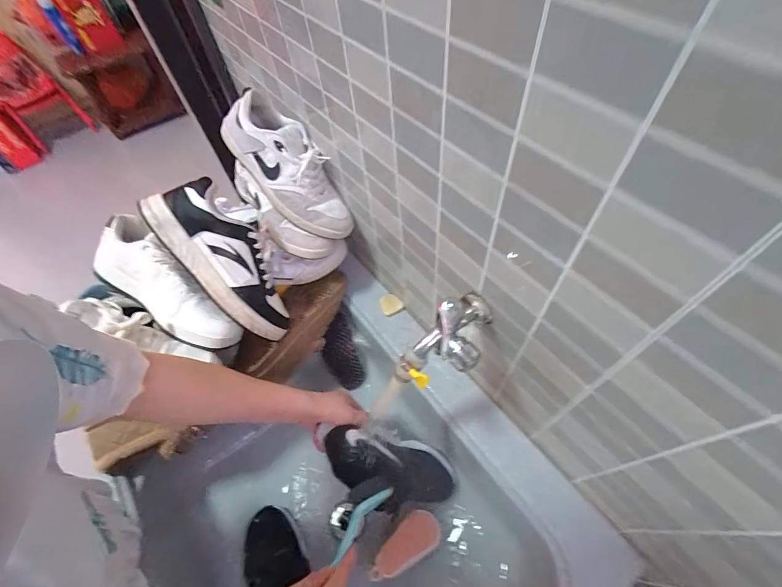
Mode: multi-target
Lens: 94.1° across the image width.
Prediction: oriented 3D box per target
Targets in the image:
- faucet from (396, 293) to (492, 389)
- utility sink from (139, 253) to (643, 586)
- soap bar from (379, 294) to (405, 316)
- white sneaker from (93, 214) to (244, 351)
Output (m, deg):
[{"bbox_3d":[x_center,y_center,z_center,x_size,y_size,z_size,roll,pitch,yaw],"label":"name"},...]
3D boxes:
[{"bbox_3d":[0.066,0.056,0.420,0.137,0.082,0.071,-45,64,-8],"label":"faucet"},{"bbox_3d":[-0.059,0.375,0.596,0.551,0.217,0.563,-35,61,-18],"label":"utility sink"},{"bbox_3d":[0.000,0.020,0.695,0.038,0.014,0.038,-24,59,-12],"label":"soap bar"},{"bbox_3d":[-0.359,-0.009,0.574,0.276,0.085,0.100,40,66,5],"label":"white sneaker"}]

